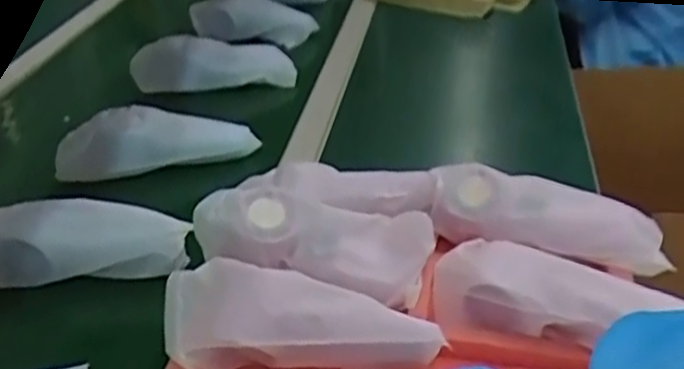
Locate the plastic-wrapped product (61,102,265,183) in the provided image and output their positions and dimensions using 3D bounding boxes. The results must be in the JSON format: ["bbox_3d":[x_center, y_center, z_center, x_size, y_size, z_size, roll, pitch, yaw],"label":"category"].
[{"bbox_3d":[-0.203,-0.052,0.778,0.204,0.054,0.056,-11,35,-14],"label":"plastic-wrapped product"}]

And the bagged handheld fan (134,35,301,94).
[{"bbox_3d":[-0.171,-0.165,0.955,0.209,0.061,0.050,-1,34,0],"label":"bagged handheld fan"}]

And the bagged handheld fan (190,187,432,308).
[{"bbox_3d":[-0.022,0.042,0.568,0.177,0.063,0.066,9,35,14],"label":"bagged handheld fan"}]

